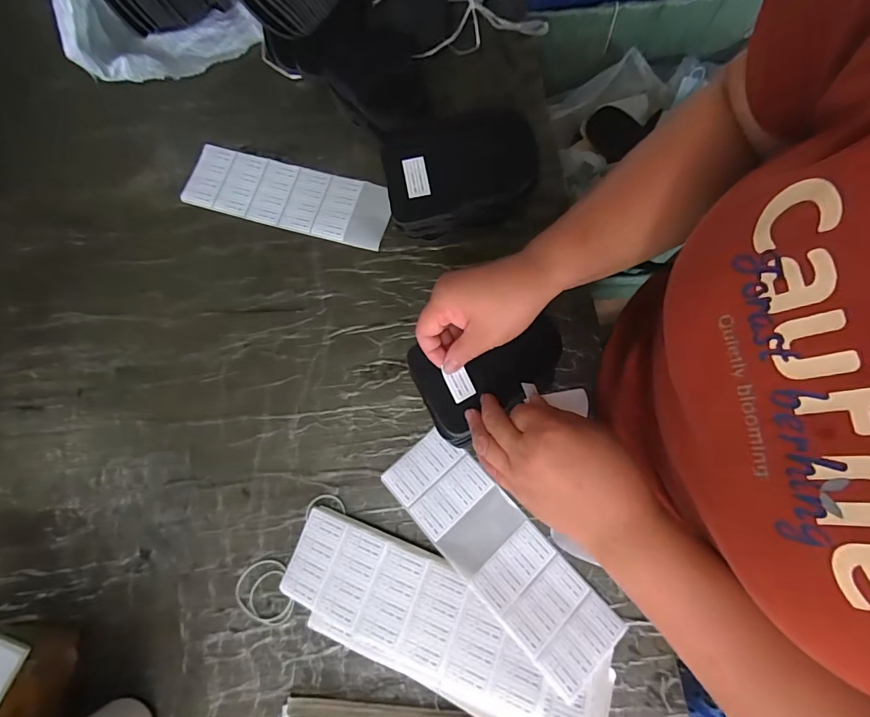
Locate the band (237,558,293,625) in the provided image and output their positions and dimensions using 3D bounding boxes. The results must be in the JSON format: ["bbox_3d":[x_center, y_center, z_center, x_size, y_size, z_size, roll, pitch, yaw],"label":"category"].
[{"bbox_3d":[-0.168,0.231,0.425,0.055,0.006,0.059,0,75,2],"label":"band"}]

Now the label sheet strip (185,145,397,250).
[{"bbox_3d":[-0.177,-0.199,0.529,0.251,0.008,0.081,15,76,6],"label":"label sheet strip"}]

